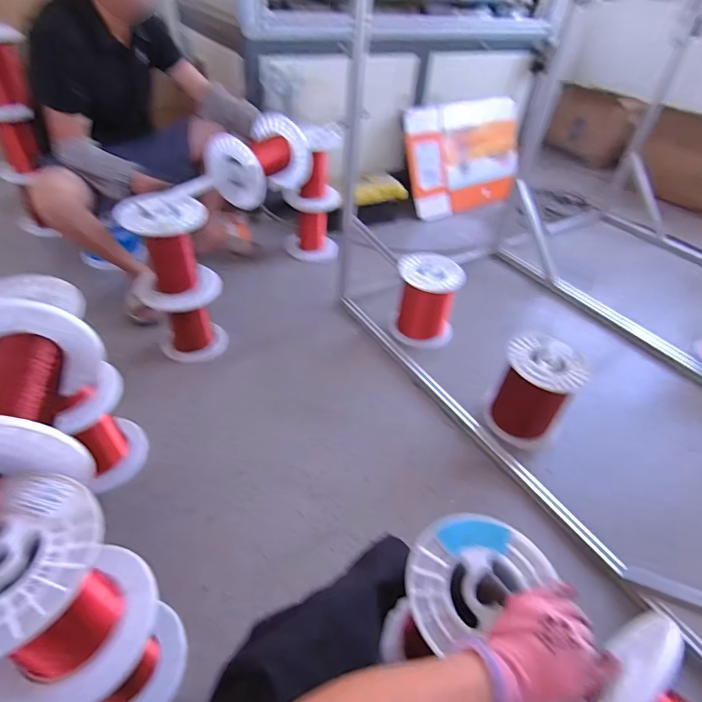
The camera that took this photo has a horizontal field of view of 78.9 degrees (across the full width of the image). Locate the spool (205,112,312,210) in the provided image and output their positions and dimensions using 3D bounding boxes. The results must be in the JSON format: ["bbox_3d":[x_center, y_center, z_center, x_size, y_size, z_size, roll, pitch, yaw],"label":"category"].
[{"bbox_3d":[-0.274,-0.552,1.276,0.190,0.191,0.305,19,44,14],"label":"spool"}]

